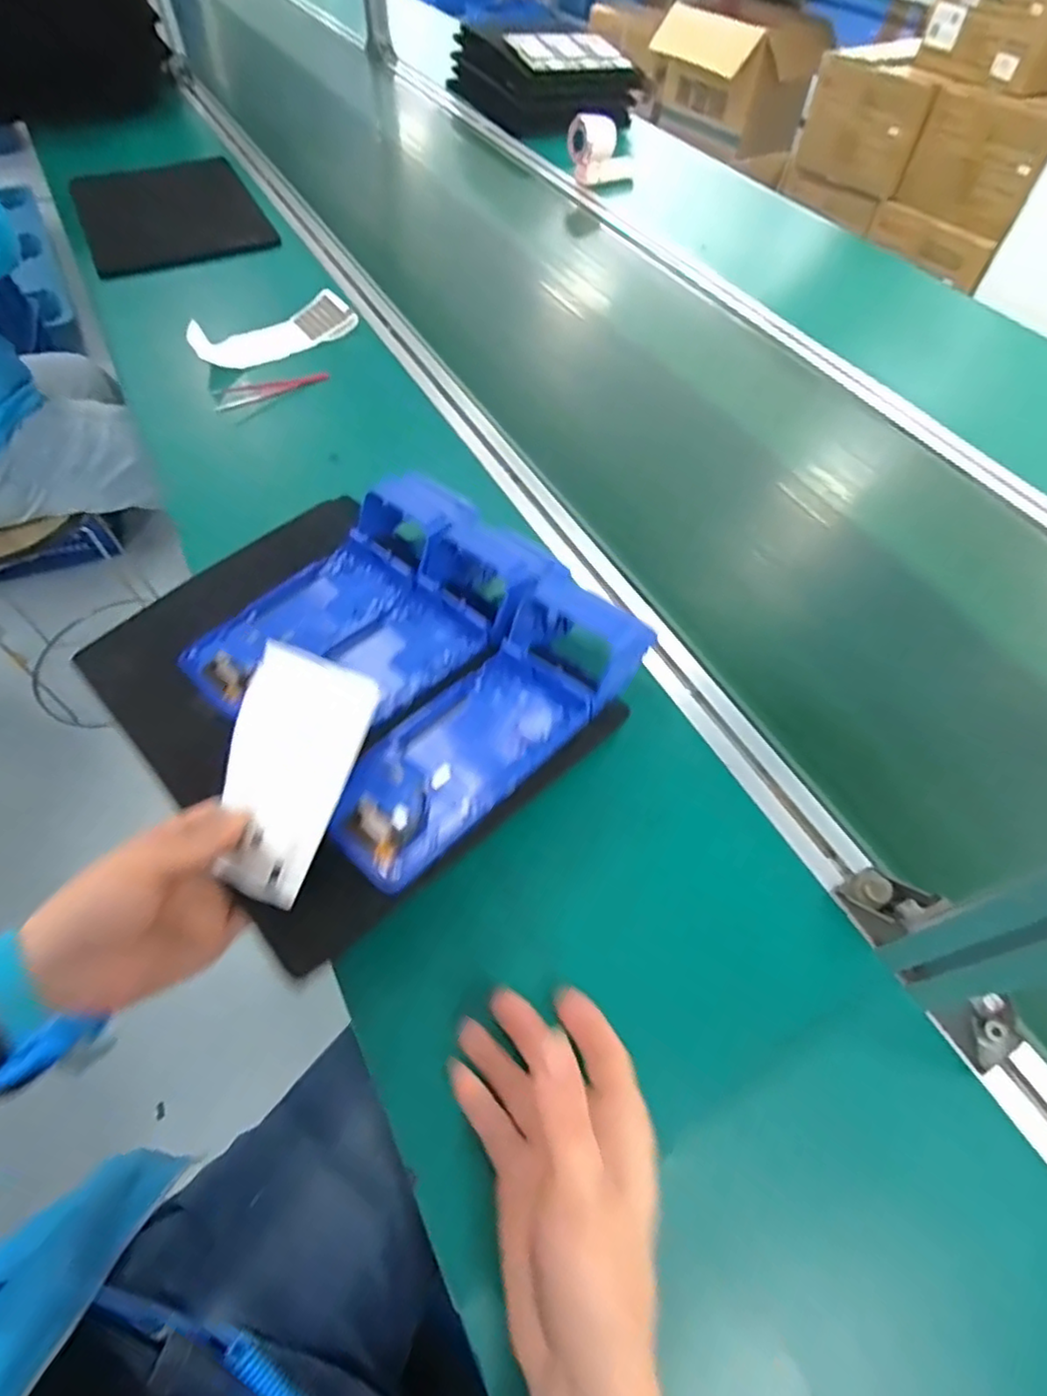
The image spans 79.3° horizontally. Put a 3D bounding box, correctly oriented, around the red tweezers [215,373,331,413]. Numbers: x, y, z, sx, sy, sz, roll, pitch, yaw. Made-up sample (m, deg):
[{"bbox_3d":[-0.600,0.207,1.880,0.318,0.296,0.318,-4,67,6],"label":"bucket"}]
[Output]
[{"bbox_3d":[-0.292,-0.357,0.730,0.129,0.009,0.033,-27,61,-19],"label":"red tweezers"}]

